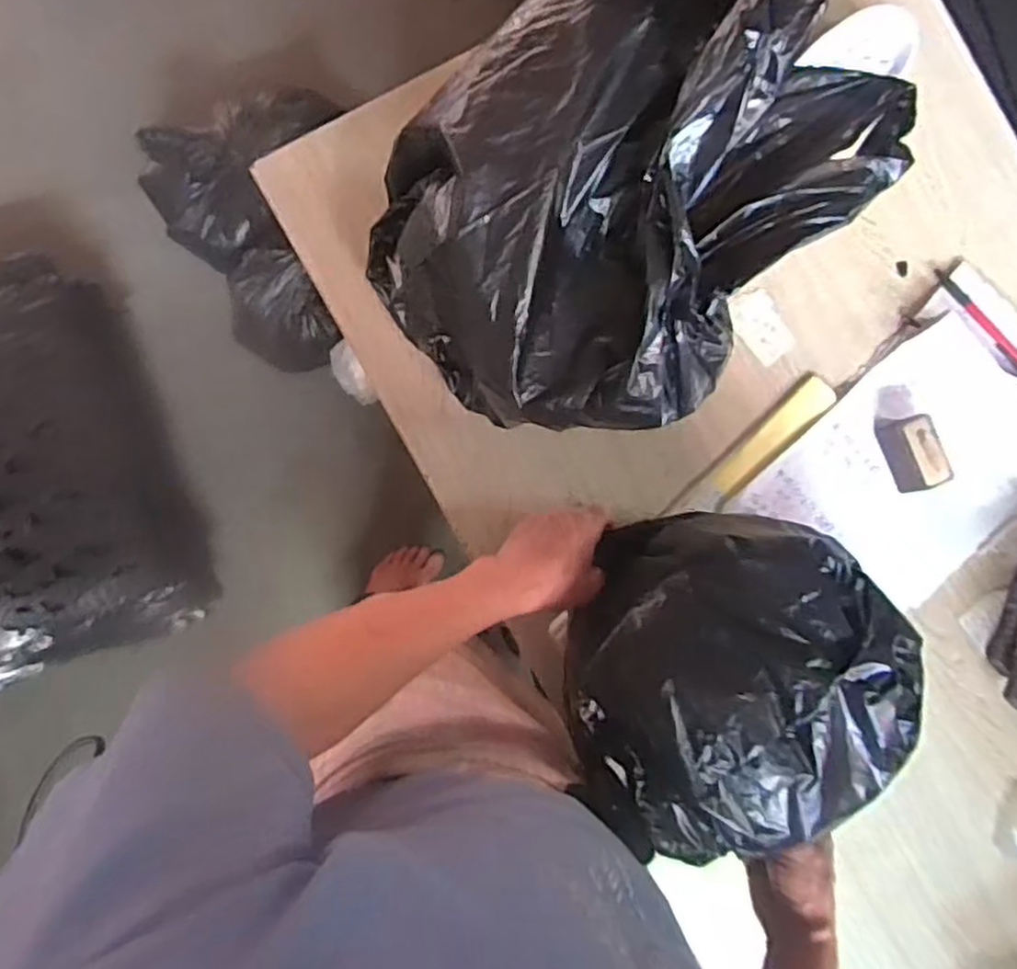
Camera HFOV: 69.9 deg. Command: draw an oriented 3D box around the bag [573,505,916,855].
[{"bbox_3d":[0.170,0.149,0.572,0.233,0.164,0.239,-2,89,-4],"label":"bag"}]

